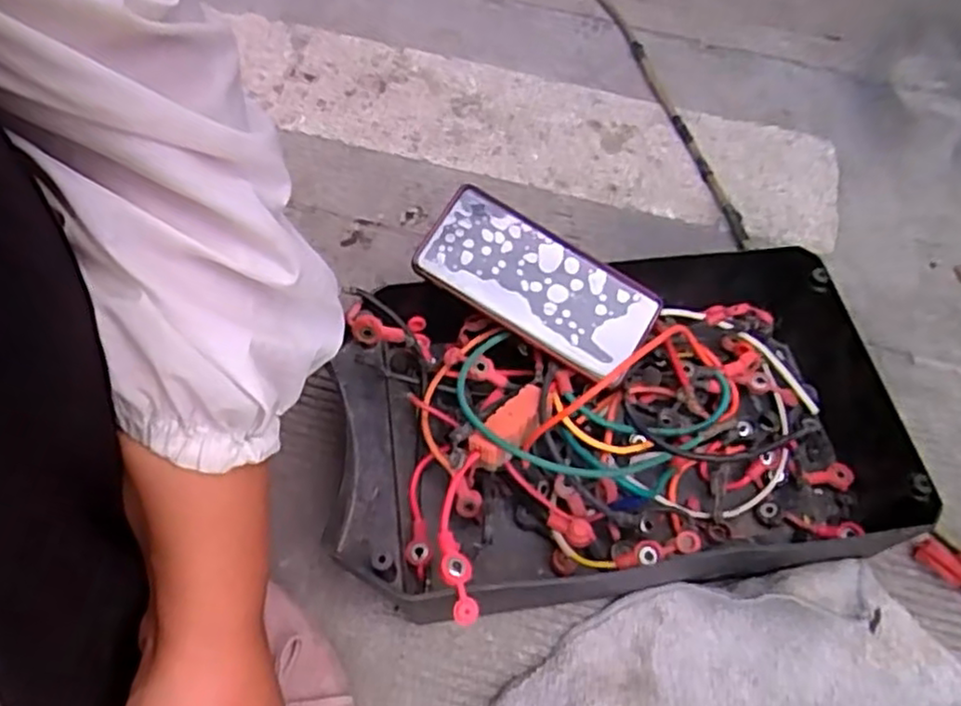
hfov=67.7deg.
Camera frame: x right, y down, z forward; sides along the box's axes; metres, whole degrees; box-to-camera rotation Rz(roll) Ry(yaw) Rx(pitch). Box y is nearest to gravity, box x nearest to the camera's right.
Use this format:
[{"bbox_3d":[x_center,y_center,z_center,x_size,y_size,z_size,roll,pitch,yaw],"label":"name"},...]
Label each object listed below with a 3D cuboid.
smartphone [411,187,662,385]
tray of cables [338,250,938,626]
[{"bbox_3d":[0.038,-0.049,0.500,0.164,0.013,0.076,30,75,6],"label":"smartphone"},{"bbox_3d":[0.108,0.047,0.498,0.394,0.102,0.231,-2,59,-4],"label":"tray of cables"}]

